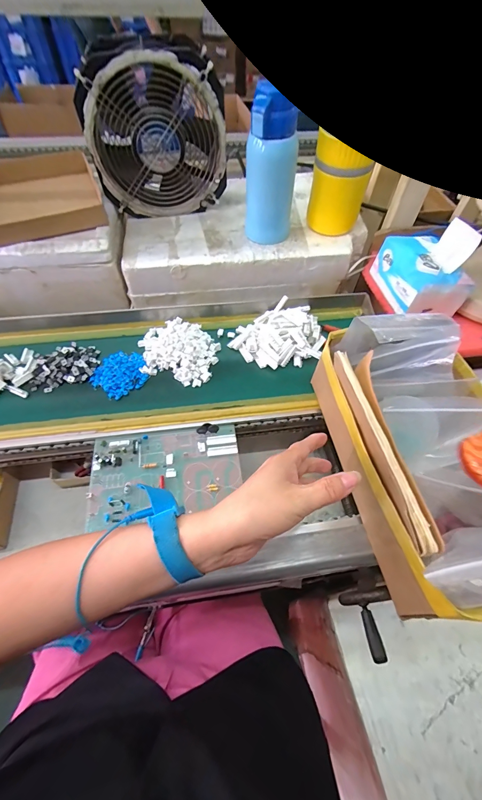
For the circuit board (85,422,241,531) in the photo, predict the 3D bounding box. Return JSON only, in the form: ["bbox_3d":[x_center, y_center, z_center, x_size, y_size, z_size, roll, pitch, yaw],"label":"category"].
[{"bbox_3d":[-0.096,0.090,0.416,0.185,0.018,0.109,-7,57,-6],"label":"circuit board"}]

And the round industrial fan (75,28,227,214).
[{"bbox_3d":[-0.140,-0.437,0.553,0.218,0.229,0.090,-10,57,-8],"label":"round industrial fan"}]

